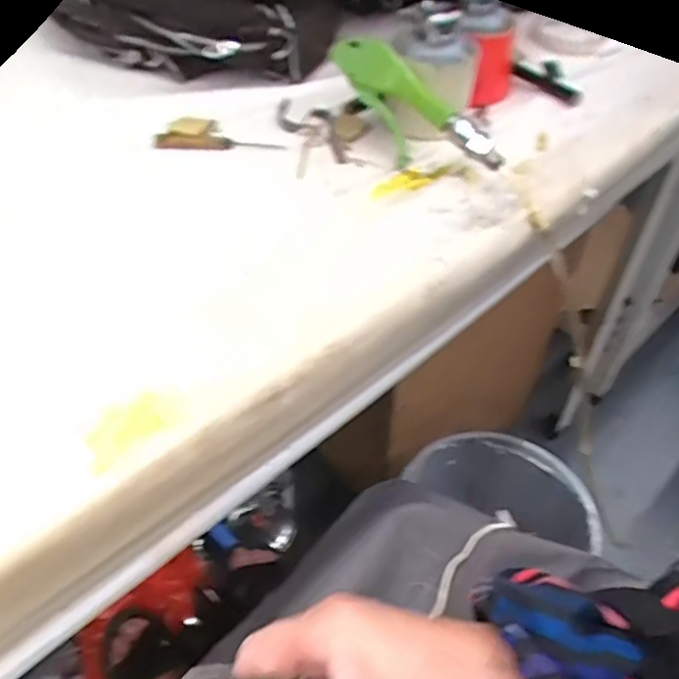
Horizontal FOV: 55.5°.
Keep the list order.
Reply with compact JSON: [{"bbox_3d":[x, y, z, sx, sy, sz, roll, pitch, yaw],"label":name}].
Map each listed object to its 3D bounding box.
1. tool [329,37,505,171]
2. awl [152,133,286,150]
[{"bbox_3d":[0.055,-0.185,0.524,0.175,0.064,0.022,40,58,15],"label":"tool"},{"bbox_3d":[-0.108,-0.173,0.566,0.118,0.010,0.010,5,47,4],"label":"awl"}]

